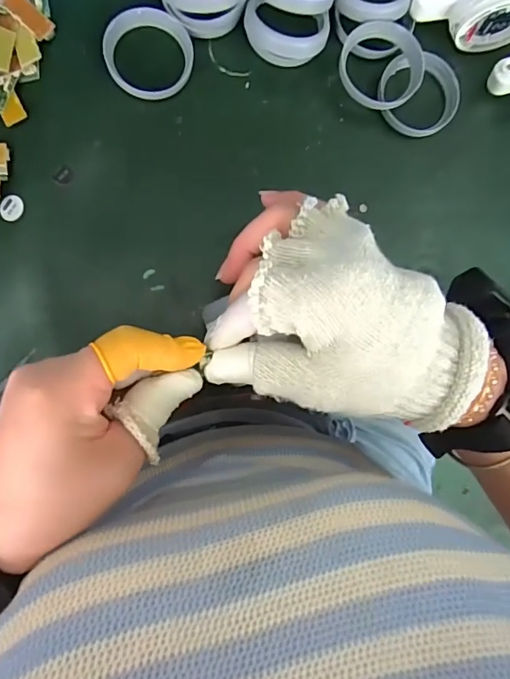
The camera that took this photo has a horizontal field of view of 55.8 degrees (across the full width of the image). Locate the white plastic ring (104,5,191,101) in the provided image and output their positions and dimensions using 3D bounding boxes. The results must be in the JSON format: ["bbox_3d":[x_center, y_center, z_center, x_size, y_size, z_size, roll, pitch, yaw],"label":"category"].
[{"bbox_3d":[-0.073,-0.197,0.332,0.059,0.009,0.059,0,88,-7],"label":"white plastic ring"}]

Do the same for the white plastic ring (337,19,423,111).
[{"bbox_3d":[0.089,-0.194,0.344,0.057,0.012,0.057,0,101,1],"label":"white plastic ring"}]

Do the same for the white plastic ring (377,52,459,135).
[{"bbox_3d":[0.120,-0.179,0.352,0.056,0.014,0.055,0,88,-7],"label":"white plastic ring"}]

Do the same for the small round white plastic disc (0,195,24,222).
[{"bbox_3d":[-0.160,-0.087,0.315,0.015,0.004,0.017,31,84,-5],"label":"small round white plastic disc"}]

